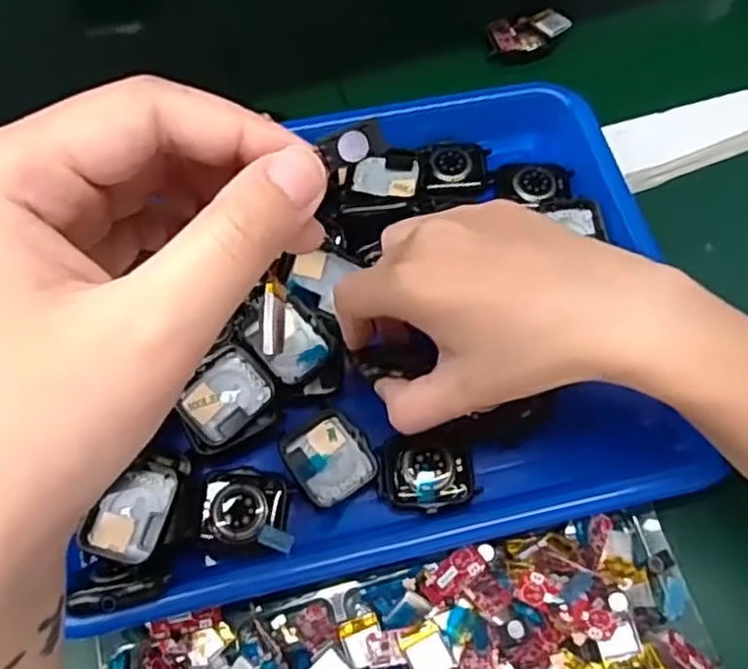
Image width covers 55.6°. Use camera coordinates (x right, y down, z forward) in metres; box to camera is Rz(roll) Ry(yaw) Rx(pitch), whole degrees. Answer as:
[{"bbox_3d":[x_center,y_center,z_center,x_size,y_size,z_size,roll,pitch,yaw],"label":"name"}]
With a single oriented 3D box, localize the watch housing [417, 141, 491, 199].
[{"bbox_3d":[0.046,-0.093,0.404,0.040,0.009,0.037,-2,64,-1],"label":"watch housing"}]

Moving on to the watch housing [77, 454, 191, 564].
[{"bbox_3d":[-0.102,0.076,0.309,0.033,0.015,0.046,13,65,7],"label":"watch housing"}]

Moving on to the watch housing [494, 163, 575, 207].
[{"bbox_3d":[0.090,-0.085,0.400,0.043,0.007,0.030,5,64,3],"label":"watch housing"}]

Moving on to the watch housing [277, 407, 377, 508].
[{"bbox_3d":[-0.021,0.058,0.339,0.037,0.005,0.040,-33,68,-15],"label":"watch housing"}]

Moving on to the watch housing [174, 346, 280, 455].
[{"bbox_3d":[-0.070,0.032,0.337,0.045,0.012,0.039,-37,80,-2],"label":"watch housing"}]

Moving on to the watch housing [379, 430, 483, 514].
[{"bbox_3d":[0.025,0.064,0.335,0.043,0.008,0.036,-6,64,-2],"label":"watch housing"}]

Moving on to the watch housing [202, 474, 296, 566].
[{"bbox_3d":[-0.058,0.082,0.321,0.038,0.012,0.037,-8,64,-3],"label":"watch housing"}]

